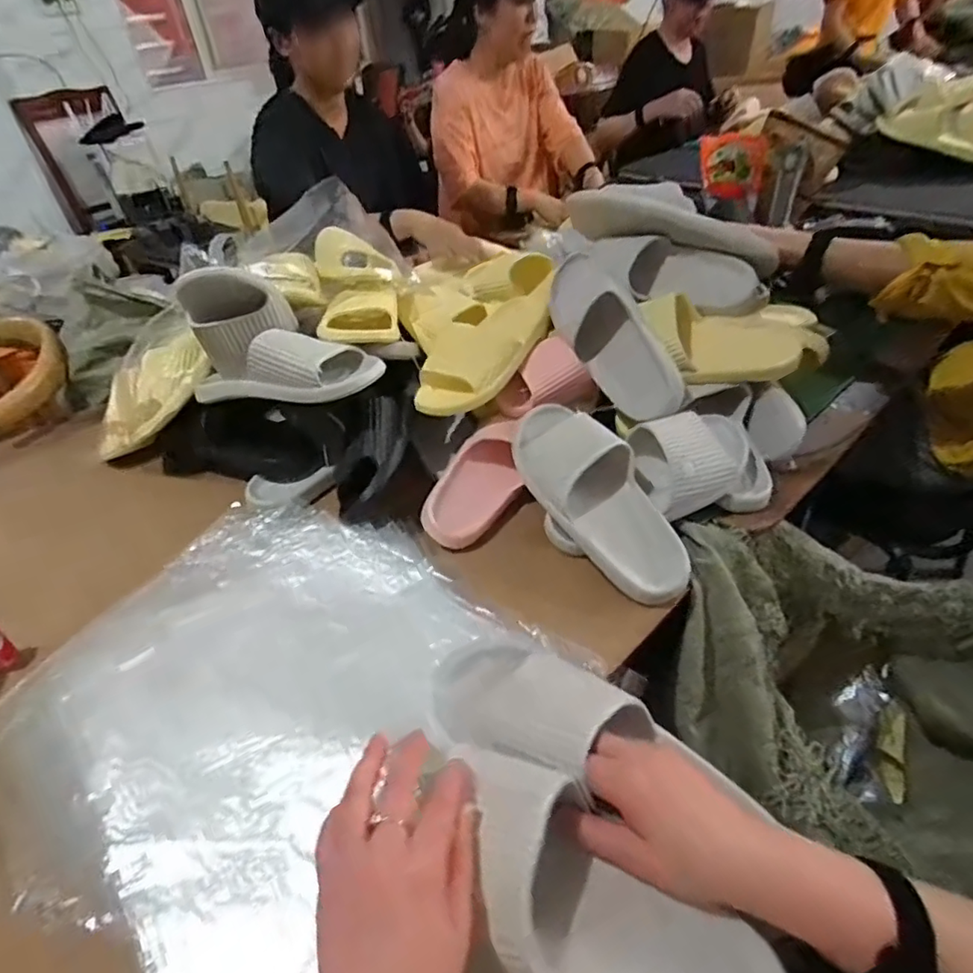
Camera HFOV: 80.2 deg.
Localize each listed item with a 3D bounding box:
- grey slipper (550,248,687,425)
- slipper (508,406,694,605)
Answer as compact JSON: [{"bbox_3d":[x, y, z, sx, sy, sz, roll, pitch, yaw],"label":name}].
[{"bbox_3d":[0.152,-0.197,0.735,0.083,0.099,0.266,-23,69,-20],"label":"grey slipper"},{"bbox_3d":[0.125,0.009,0.633,0.103,0.067,0.257,-27,69,-23],"label":"slipper"}]

